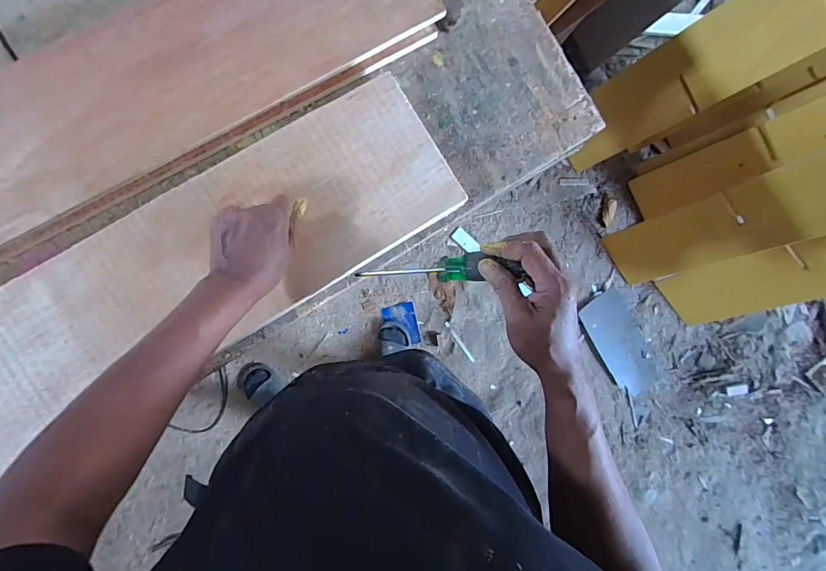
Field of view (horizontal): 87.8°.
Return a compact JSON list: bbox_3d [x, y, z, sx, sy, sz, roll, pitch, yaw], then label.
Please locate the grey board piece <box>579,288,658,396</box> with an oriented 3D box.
[{"bbox_3d":[0.727,0.204,1.497,0.165,0.020,0.366,-29,96,-7],"label":"grey board piece"}]

